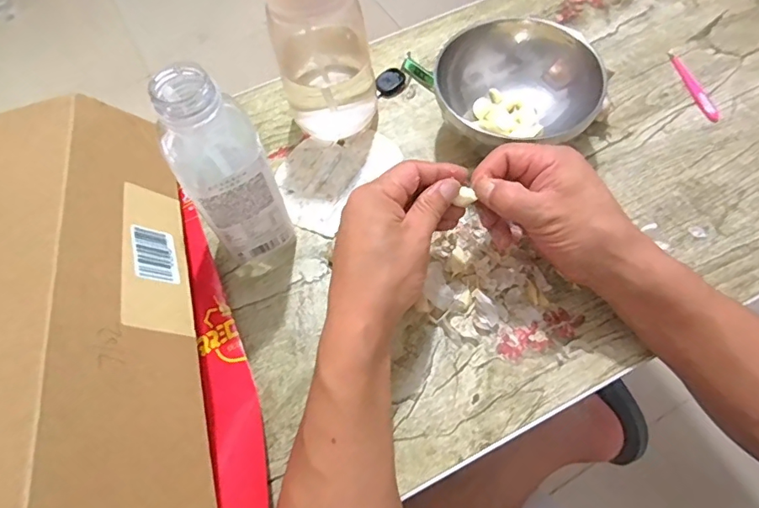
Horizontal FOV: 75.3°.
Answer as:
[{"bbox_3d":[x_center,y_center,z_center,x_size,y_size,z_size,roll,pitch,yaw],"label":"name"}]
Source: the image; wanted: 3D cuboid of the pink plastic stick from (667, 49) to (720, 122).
[{"bbox_3d":[0.318,-0.174,0.502,0.016,0.005,0.101,-10,62,-2],"label":"pink plastic stick"}]

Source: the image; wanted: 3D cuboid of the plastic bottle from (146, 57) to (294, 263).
[{"bbox_3d":[-0.110,-0.054,0.363,0.058,0.175,0.052,-27,64,-10],"label":"plastic bottle"}]

